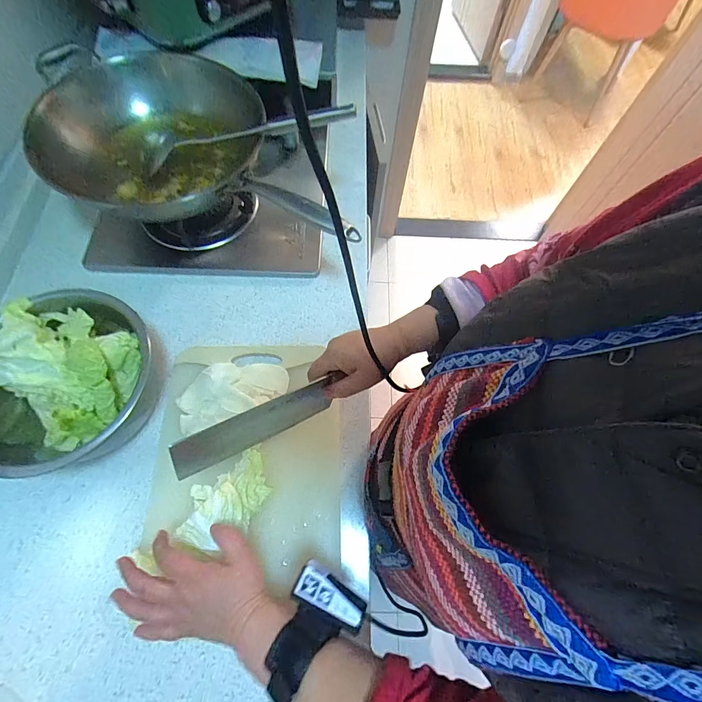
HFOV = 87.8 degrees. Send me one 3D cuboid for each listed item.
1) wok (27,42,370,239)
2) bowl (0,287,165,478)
[{"bbox_3d":[-0.203,-0.300,0.550,0.438,0.121,0.285,9,66,1],"label":"wok"},{"bbox_3d":[-0.367,0.037,0.469,0.181,0.130,0.224,25,68,9],"label":"bowl"}]

